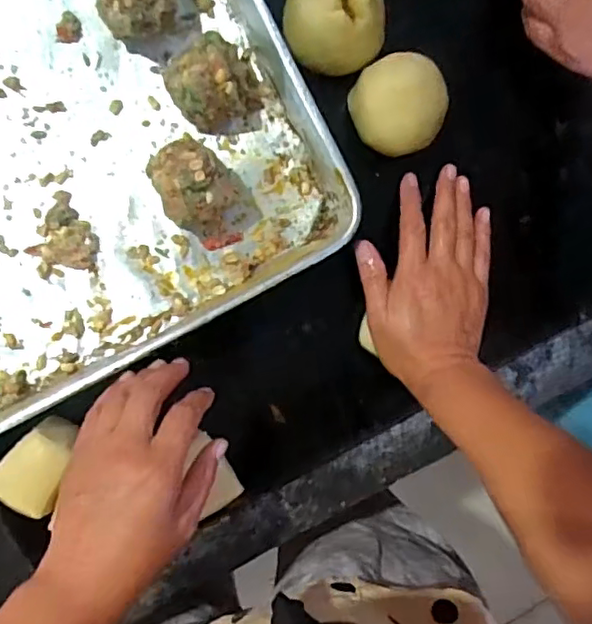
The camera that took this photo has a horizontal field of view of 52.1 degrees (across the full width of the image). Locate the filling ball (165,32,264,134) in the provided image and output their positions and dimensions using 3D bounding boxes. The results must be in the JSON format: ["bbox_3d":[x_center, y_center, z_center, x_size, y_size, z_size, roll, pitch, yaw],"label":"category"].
[{"bbox_3d":[-0.056,-0.164,0.438,0.067,0.056,0.056,-43,95,-6],"label":"filling ball"}]

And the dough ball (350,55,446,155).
[{"bbox_3d":[0.078,-0.156,0.461,0.069,0.053,0.068,0,90,-9],"label":"dough ball"}]

